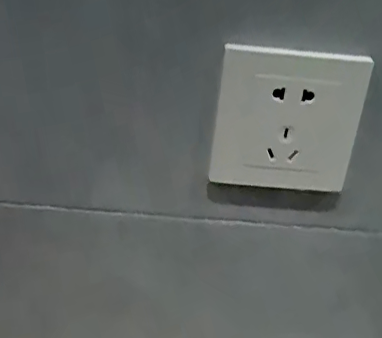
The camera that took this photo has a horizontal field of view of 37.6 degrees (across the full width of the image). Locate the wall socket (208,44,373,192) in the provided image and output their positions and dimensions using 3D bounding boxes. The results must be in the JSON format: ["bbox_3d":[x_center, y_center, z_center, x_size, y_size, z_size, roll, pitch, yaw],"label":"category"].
[{"bbox_3d":[0.058,-0.027,0.337,0.085,0.087,0.006,3,27,-6],"label":"wall socket"}]

